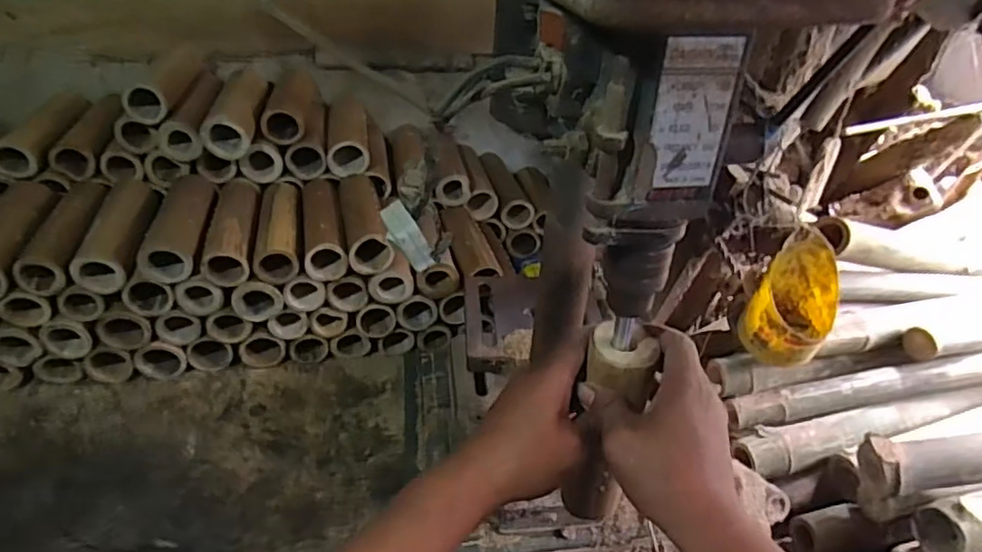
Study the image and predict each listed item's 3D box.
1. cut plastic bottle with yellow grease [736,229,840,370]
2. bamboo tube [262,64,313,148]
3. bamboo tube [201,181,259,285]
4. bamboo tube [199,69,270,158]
[{"bbox_3d":[0.360,0.031,0.723,0.085,0.141,0.096,28,43,27],"label":"cut plastic bottle with yellow grease"},{"bbox_3d":[-0.284,-0.248,0.880,0.063,0.048,0.179,-2,38,-8],"label":"bamboo tube"},{"bbox_3d":[-0.325,-0.064,0.779,0.051,0.045,0.182,-4,38,-11],"label":"bamboo tube"},{"bbox_3d":[-0.343,-0.233,0.848,0.059,0.054,0.196,0,38,-6],"label":"bamboo tube"}]

